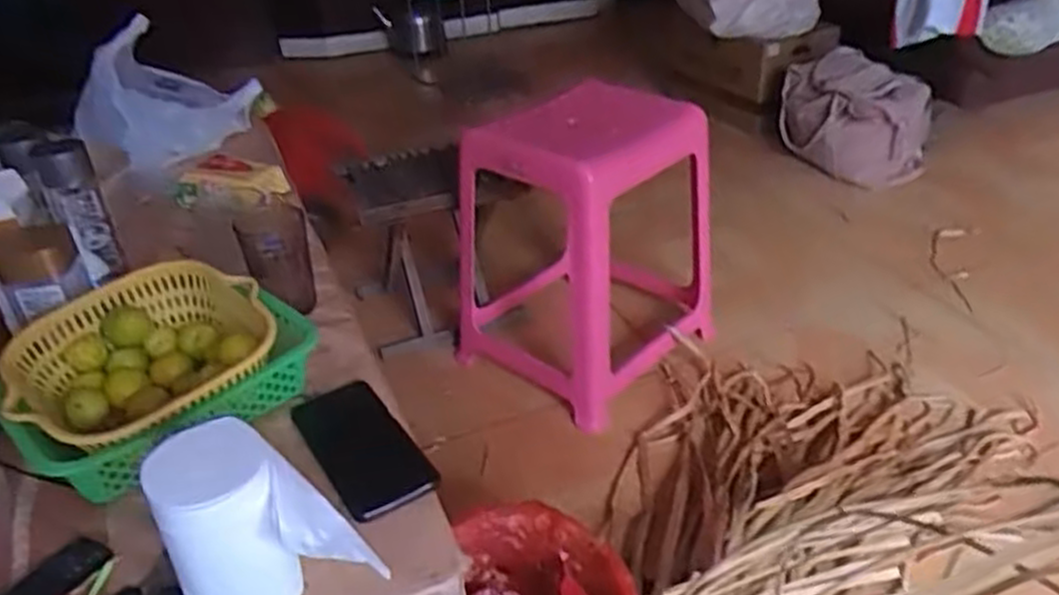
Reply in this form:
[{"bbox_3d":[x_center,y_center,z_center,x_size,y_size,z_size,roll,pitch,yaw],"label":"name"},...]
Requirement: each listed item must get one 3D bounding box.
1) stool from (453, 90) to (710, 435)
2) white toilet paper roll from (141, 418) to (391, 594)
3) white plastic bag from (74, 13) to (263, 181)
[{"bbox_3d":[0.088,-0.097,1.358,0.351,0.436,0.359,22,41,33],"label":"stool"},{"bbox_3d":[-0.178,0.150,0.534,0.125,0.128,0.079,-14,35,-15],"label":"white toilet paper roll"},{"bbox_3d":[-0.600,-0.328,1.264,0.203,0.193,0.238,16,38,26],"label":"white plastic bag"}]

